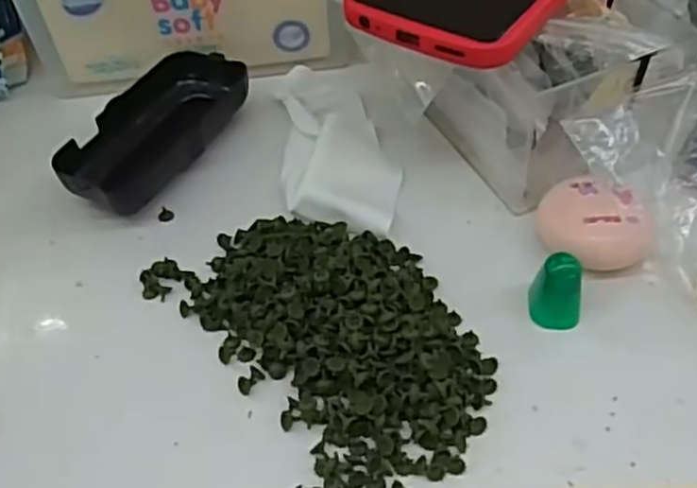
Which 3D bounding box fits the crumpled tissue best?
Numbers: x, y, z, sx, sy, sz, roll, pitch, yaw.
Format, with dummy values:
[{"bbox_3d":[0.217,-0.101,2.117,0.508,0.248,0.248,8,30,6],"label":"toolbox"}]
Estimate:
[{"bbox_3d":[-0.006,-0.055,0.373,0.054,0.017,0.128,-6,50,-2],"label":"crumpled tissue"}]

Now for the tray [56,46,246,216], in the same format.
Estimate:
[{"bbox_3d":[-0.098,-0.058,0.378,0.053,0.022,0.111,22,54,20],"label":"tray"}]

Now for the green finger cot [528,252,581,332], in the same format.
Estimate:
[{"bbox_3d":[0.085,0.019,0.297,0.020,0.028,0.016,18,53,17],"label":"green finger cot"}]

